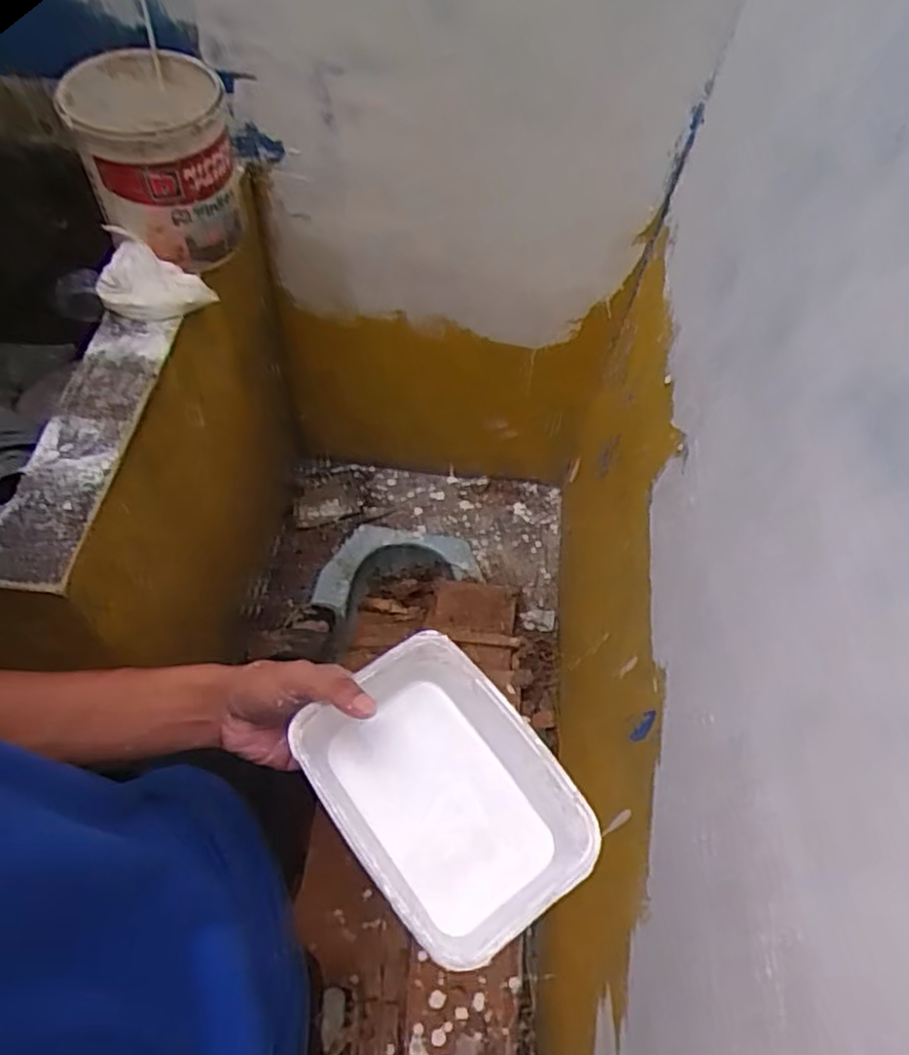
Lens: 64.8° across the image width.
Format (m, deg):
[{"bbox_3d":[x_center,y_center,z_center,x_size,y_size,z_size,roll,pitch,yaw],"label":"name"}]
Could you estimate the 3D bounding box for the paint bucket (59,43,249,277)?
[{"bbox_3d":[-0.371,-0.462,0.903,0.178,0.168,0.196,-9,60,-10],"label":"paint bucket"}]

